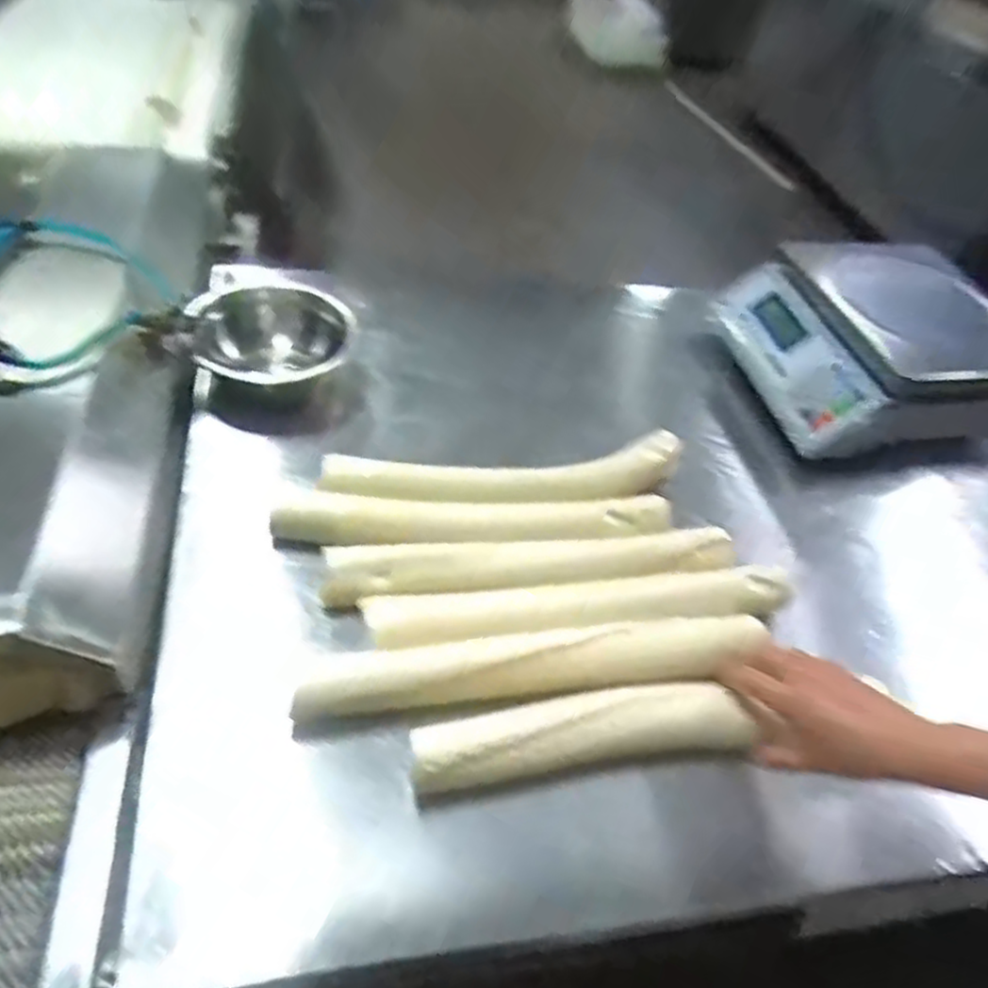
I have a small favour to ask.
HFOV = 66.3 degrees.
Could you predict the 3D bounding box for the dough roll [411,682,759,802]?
[{"bbox_3d":[0.065,0.175,0.550,0.243,0.039,0.045,-4,48,-13],"label":"dough roll"}]

